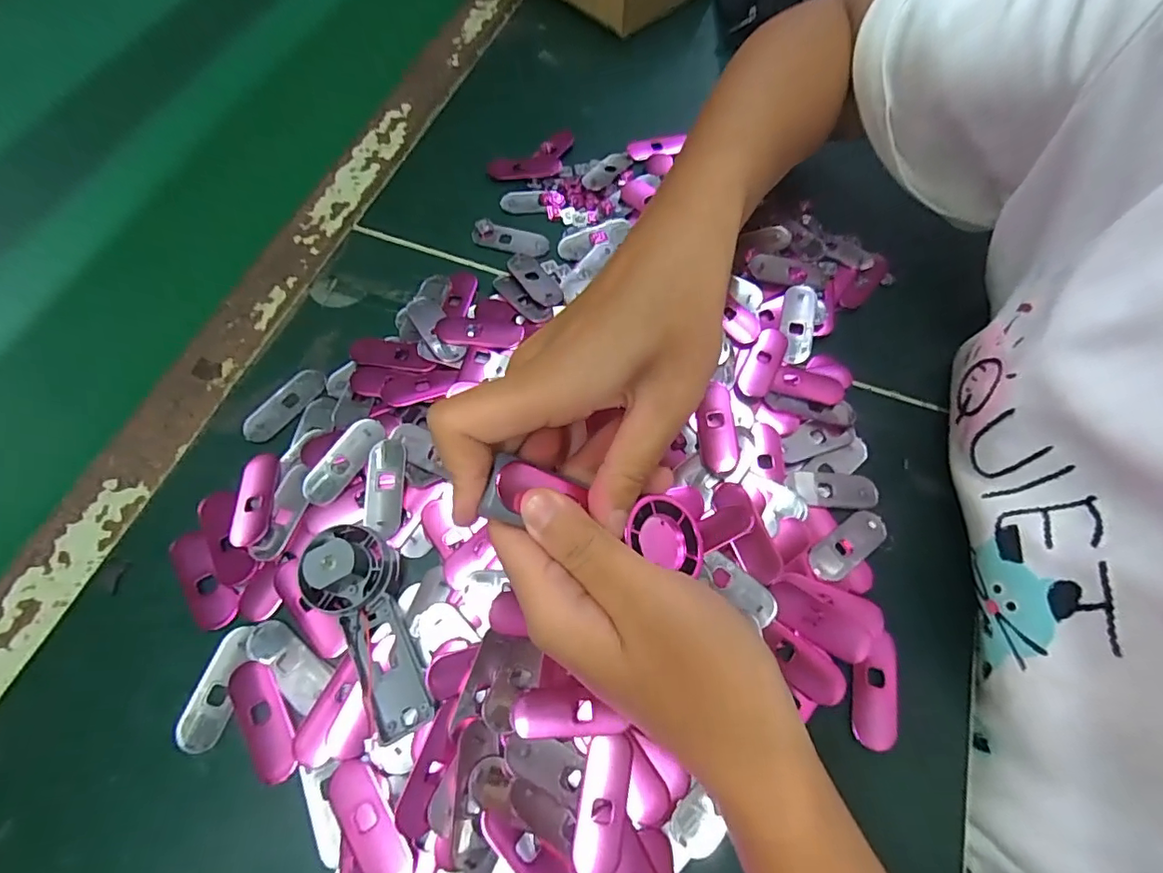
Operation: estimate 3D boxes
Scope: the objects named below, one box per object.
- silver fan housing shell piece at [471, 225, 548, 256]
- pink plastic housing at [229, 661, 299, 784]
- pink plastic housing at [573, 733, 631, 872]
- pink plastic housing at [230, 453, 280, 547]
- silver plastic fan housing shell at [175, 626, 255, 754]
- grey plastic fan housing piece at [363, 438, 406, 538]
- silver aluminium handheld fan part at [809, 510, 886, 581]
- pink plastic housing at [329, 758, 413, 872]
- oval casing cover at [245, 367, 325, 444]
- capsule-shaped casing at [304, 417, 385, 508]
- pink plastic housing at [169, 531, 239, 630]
[{"bbox_3d":[-0.045,-0.127,0.345,0.050,0.004,0.017,13,66,4],"label":"silver fan housing shell piece"},{"bbox_3d":[-0.135,0.120,0.226,0.020,0.004,0.049,-34,71,-15],"label":"pink plastic housing"},{"bbox_3d":[0.008,0.144,0.211,0.018,0.007,0.047,10,66,3],"label":"pink plastic housing"},{"bbox_3d":[-0.162,0.030,0.265,0.019,0.004,0.048,-4,66,-3],"label":"pink plastic housing"},{"bbox_3d":[-0.157,0.109,0.233,0.018,0.004,0.050,16,66,6],"label":"silver plastic fan housing shell"},{"bbox_3d":[-0.098,0.025,0.266,0.019,0.007,0.047,1,66,-1],"label":"grey plastic fan housing piece"},{"bbox_3d":[0.131,0.053,0.264,0.048,0.006,0.017,-31,70,-14],"label":"silver aluminium handheld fan part"},{"bbox_3d":[-0.083,0.153,0.210,0.018,0.004,0.050,-34,71,-15],"label":"pink plastic housing"},{"bbox_3d":[-0.162,-0.018,0.291,0.020,0.004,0.049,38,70,14],"label":"oval casing cover"},{"bbox_3d":[-0.120,0.012,0.271,0.018,0.007,0.049,33,69,13],"label":"capsule-shaped casing"},{"bbox_3d":[-0.178,0.066,0.250,0.018,0.004,0.051,-37,72,-16],"label":"pink plastic housing"}]

